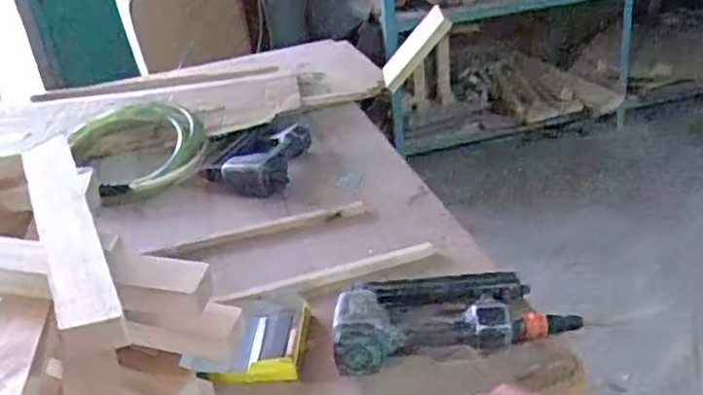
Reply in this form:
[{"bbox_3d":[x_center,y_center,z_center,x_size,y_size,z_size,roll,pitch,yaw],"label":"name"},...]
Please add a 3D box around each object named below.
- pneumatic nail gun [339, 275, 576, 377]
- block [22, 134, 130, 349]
[{"bbox_3d":[0.110,0.122,0.791,0.277,0.066,0.155,-10,27,-4],"label":"pneumatic nail gun"},{"bbox_3d":[-0.273,0.023,0.629,0.050,0.033,0.394,-19,29,-21],"label":"block"}]

